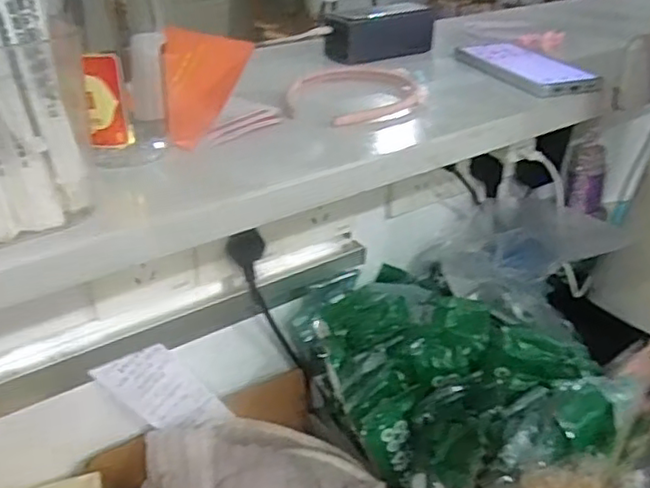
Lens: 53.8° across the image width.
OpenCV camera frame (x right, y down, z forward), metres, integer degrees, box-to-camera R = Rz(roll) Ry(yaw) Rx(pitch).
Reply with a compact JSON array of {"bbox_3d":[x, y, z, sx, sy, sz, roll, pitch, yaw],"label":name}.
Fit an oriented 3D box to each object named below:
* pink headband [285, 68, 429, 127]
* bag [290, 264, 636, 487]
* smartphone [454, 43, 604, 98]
[{"bbox_3d":[0.025,-0.143,0.600,0.140,0.013,0.112,-23,37,-34],"label":"pink headband"},{"bbox_3d":[0.121,0.130,0.609,0.278,0.127,0.230,26,38,36],"label":"bag"},{"bbox_3d":[0.211,-0.194,0.694,0.089,0.016,0.165,-9,32,-16],"label":"smartphone"}]

